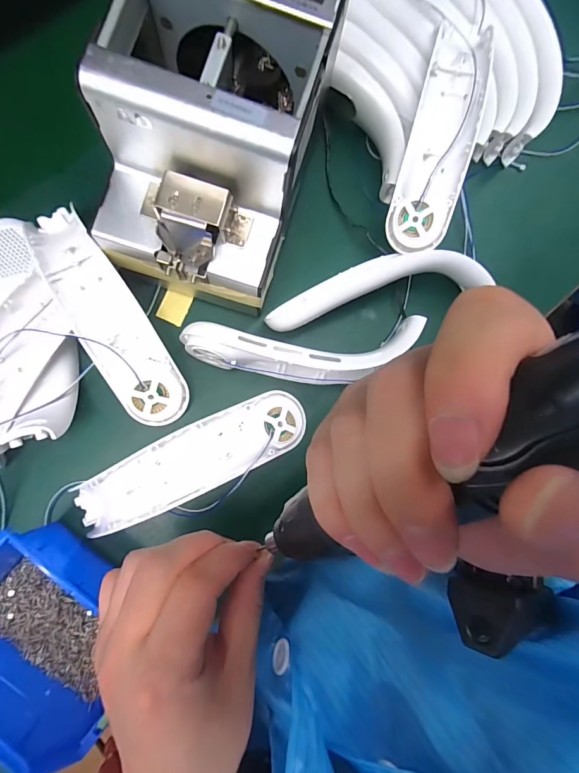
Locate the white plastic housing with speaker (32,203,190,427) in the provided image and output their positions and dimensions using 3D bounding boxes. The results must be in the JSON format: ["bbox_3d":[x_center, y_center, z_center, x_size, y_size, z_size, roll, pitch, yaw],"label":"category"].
[{"bbox_3d":[-0.145,-0.056,0.311,0.051,0.030,0.188,-32,90,-9],"label":"white plastic housing with speaker"}]

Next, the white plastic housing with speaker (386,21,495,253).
[{"bbox_3d":[0.124,-0.201,0.320,0.050,0.026,0.171,13,98,-6],"label":"white plastic housing with speaker"}]

